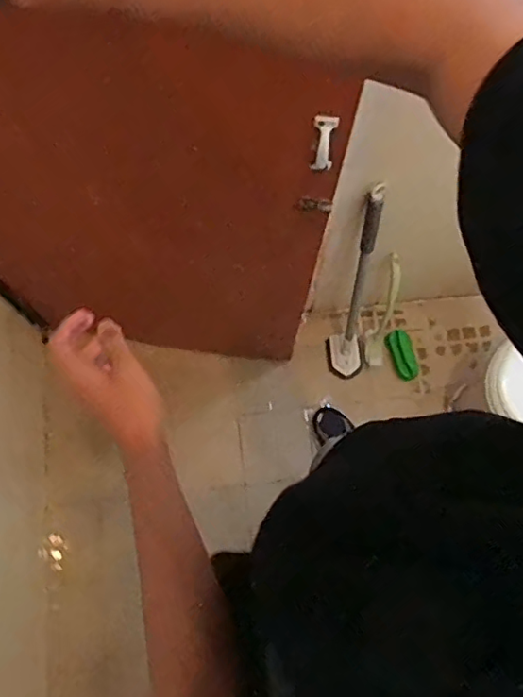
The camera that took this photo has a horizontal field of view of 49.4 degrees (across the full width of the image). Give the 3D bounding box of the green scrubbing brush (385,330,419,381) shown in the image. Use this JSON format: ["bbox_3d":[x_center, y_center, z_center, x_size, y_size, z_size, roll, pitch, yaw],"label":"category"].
[{"bbox_3d":[0.423,0.021,1.707,0.074,0.053,0.151,-23,98,-8],"label":"green scrubbing brush"}]

